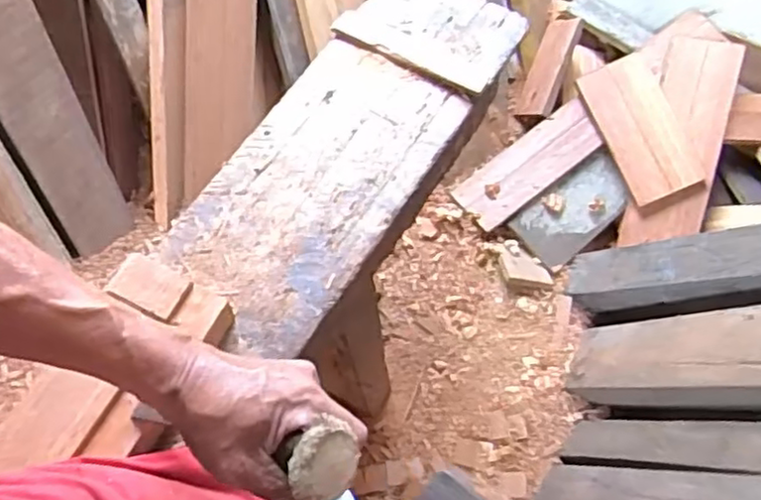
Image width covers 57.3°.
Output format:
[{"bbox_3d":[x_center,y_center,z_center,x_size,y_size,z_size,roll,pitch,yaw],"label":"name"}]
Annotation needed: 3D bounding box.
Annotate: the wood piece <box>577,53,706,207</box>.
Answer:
[{"bbox_3d":[0.477,-0.222,1.288,0.125,0.017,0.272,-24,77,10],"label":"wood piece"}]

